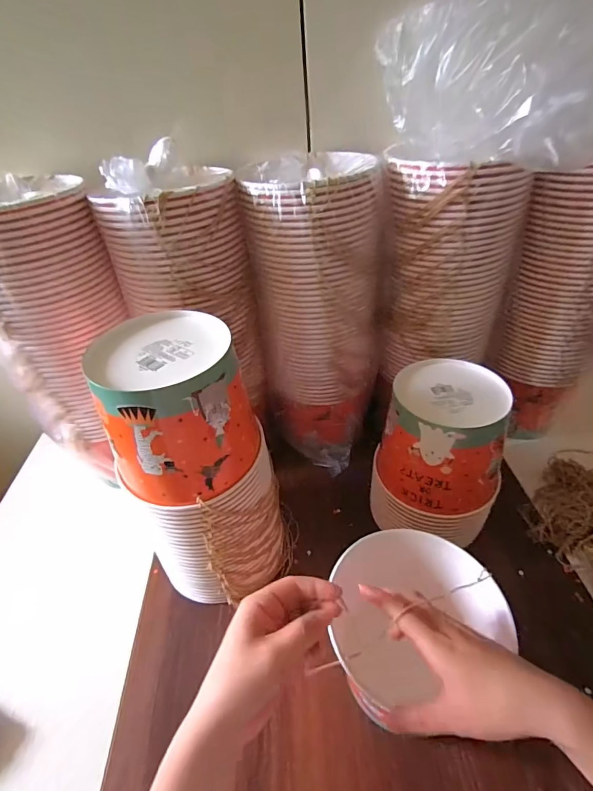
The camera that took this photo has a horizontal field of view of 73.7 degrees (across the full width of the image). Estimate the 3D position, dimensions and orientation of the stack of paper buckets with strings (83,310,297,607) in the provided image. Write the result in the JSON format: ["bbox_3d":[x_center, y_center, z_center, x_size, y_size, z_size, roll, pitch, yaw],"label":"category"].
[{"bbox_3d":[-0.098,0.097,0.448,0.151,0.330,0.137,-11,41,-6],"label":"stack of paper buckets with strings"}]

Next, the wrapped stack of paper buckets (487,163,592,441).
[{"bbox_3d":[0.380,-0.127,0.552,0.131,0.387,0.158,29,51,34],"label":"wrapped stack of paper buckets"}]

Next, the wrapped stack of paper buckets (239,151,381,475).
[{"bbox_3d":[0.042,-0.101,0.582,0.159,0.414,0.177,9,43,16],"label":"wrapped stack of paper buckets"}]

